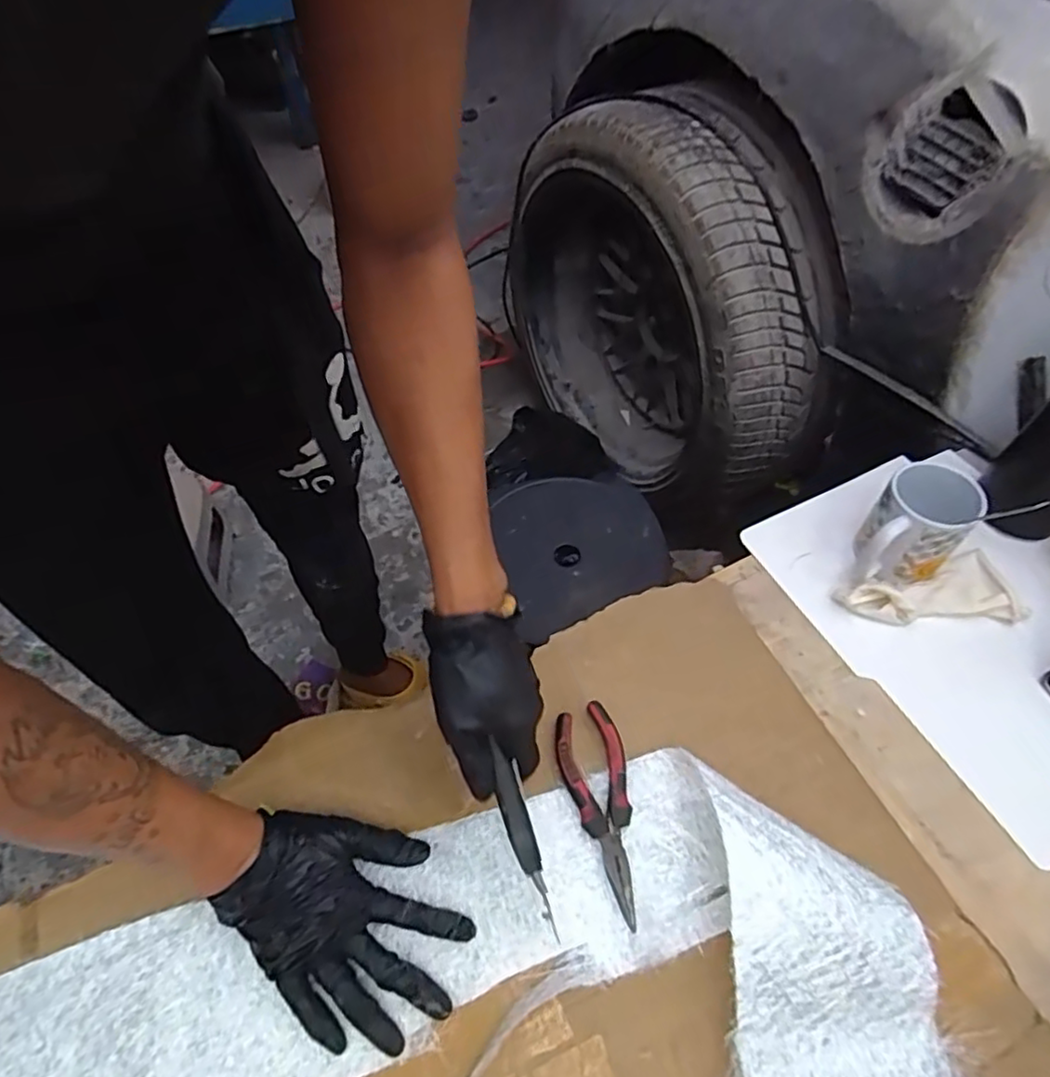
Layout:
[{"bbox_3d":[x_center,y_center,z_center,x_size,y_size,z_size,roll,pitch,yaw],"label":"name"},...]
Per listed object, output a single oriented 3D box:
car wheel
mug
[{"bbox_3d":[0.212,-0.379,1.108,0.197,0.589,0.638,-32,61,-19],"label":"car wheel"},{"bbox_3d":[0.377,-0.013,0.615,0.113,0.085,0.079,-38,65,-23],"label":"mug"}]

